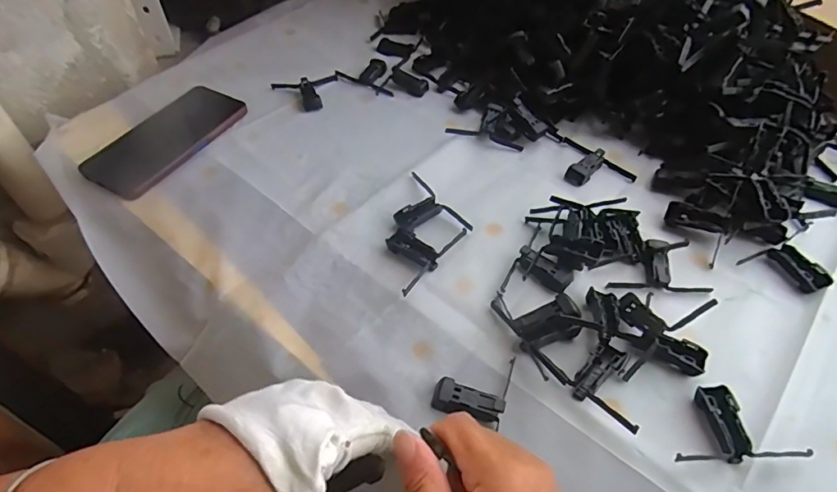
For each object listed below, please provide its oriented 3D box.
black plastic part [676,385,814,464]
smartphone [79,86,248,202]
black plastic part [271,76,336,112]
[{"bbox_3d":[0.206,0.118,0.322,0.079,0.013,0.049,0,51,0],"label":"black plastic part"},{"bbox_3d":[-0.265,-0.116,0.509,0.085,0.013,0.164,25,55,19],"label":"smartphone"},{"bbox_3d":[-0.131,-0.181,0.564,0.076,0.015,0.062,-12,52,-10],"label":"black plastic part"}]

